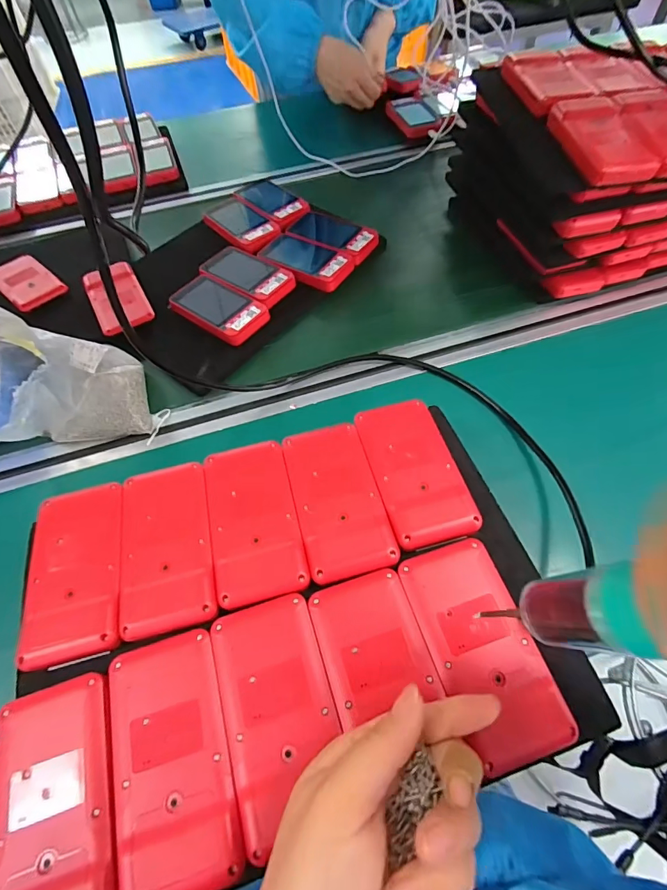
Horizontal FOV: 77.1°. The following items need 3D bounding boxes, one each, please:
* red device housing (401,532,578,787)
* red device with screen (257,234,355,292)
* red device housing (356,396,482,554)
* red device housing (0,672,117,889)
[{"bbox_3d":[0.089,0.119,0.253,0.062,0.015,0.117,-16,52,-8],"label":"red device housing"},{"bbox_3d":[-0.039,-0.242,0.549,0.119,0.017,0.072,29,63,18],"label":"red device with screen"},{"bbox_3d":[0.061,0.016,0.318,0.061,0.010,0.120,-14,59,-6],"label":"red device housing"},{"bbox_3d":[-0.149,0.193,0.220,0.062,0.016,0.116,-18,59,-8],"label":"red device housing"}]

